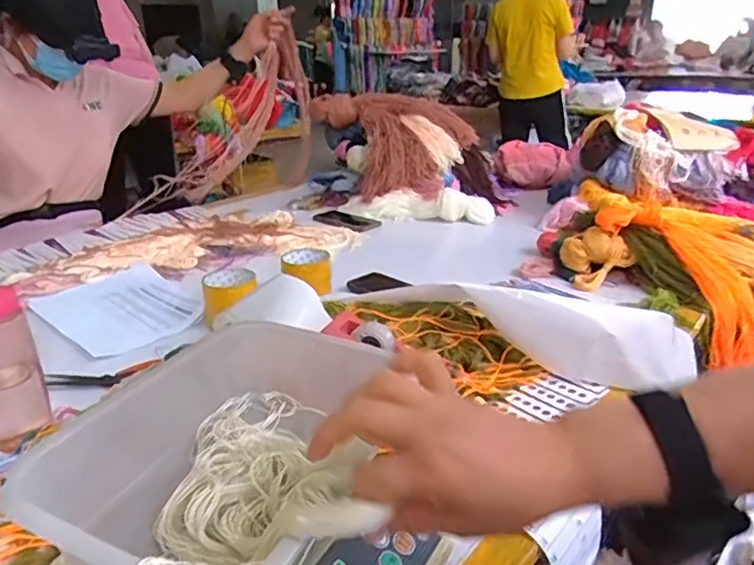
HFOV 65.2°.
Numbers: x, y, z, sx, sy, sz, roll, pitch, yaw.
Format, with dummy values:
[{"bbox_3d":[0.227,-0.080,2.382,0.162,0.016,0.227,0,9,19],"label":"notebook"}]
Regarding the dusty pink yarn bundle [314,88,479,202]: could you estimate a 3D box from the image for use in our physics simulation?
[{"bbox_3d":[0.029,-0.358,1.547,0.395,0.241,0.204,10,25,27],"label":"dusty pink yarn bundle"}]

